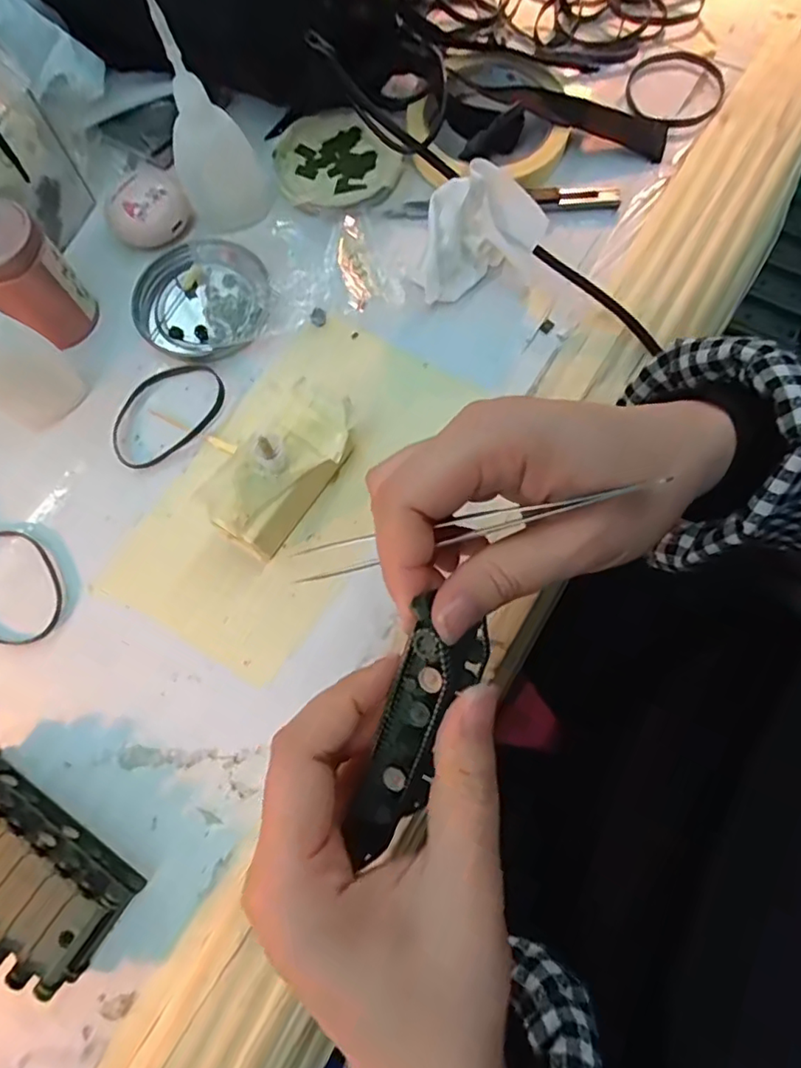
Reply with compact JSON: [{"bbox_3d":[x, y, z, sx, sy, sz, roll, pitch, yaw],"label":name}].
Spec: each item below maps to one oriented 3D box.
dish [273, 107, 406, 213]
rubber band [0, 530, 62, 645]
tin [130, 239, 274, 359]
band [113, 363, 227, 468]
[{"bbox_3d":[-0.043,-0.231,0.364,0.074,0.010,0.079,-1,73,4],"label":"dish"},{"bbox_3d":[-0.202,0.027,0.294,0.048,0.004,0.069,-38,77,-10],"label":"rubber band"},{"bbox_3d":[-0.115,-0.138,0.338,0.080,0.010,0.075,-1,73,4],"label":"tin"},{"bbox_3d":[-0.131,-0.069,0.320,0.070,0.004,0.046,-40,75,-8],"label":"band"}]

